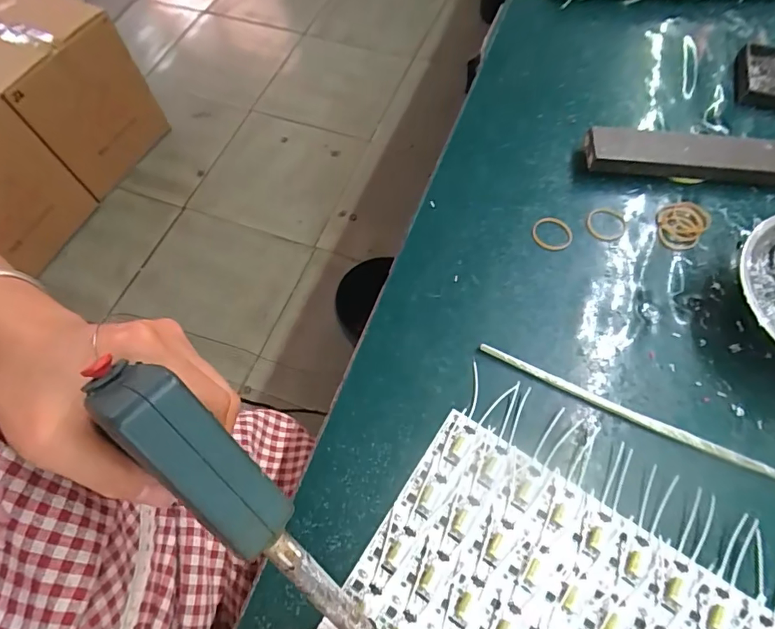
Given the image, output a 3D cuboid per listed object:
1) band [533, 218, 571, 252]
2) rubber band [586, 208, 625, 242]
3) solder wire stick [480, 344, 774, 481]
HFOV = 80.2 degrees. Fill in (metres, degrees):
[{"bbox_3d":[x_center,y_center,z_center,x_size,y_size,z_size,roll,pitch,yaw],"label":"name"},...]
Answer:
[{"bbox_3d":[0.127,-0.062,0.354,0.030,0.005,0.029,-1,64,2],"label":"band"},{"bbox_3d":[0.167,-0.069,0.354,0.028,0.006,0.027,-1,64,2],"label":"rubber band"},{"bbox_3d":[0.186,0.076,0.278,0.271,0.007,0.009,22,67,13],"label":"solder wire stick"}]

